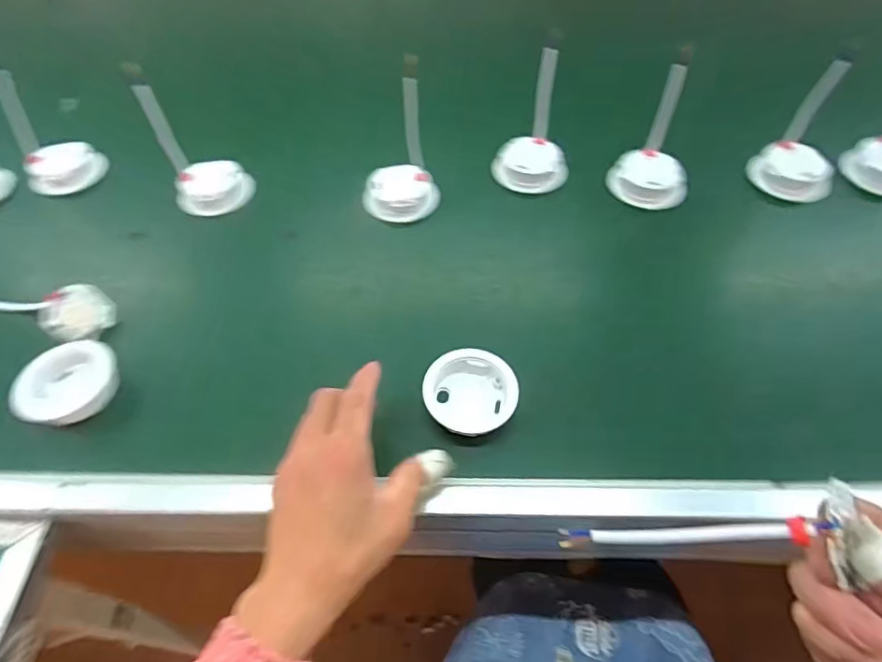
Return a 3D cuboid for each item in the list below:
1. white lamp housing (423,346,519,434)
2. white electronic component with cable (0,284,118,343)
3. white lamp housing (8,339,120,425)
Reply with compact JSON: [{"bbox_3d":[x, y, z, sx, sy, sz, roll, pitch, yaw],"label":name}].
[{"bbox_3d":[0.024,0.049,0.438,0.071,0.025,0.065,-1,57,1],"label":"white lamp housing"},{"bbox_3d":[-0.352,-0.015,0.490,0.101,0.047,0.050,-7,57,-3],"label":"white electronic component with cable"},{"bbox_3d":[-0.307,0.043,0.454,0.070,0.022,0.076,-1,57,1],"label":"white lamp housing"}]

